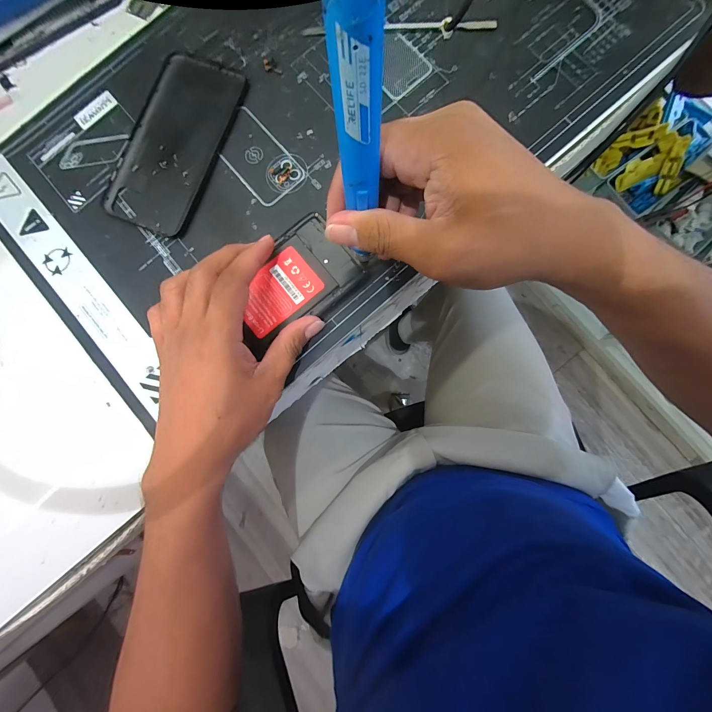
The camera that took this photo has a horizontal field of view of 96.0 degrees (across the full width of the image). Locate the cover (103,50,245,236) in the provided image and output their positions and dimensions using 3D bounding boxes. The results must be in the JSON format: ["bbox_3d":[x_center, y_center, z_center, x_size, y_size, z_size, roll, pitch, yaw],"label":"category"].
[{"bbox_3d":[-0.159,-0.186,0.281,0.079,0.007,0.156,22,86,5],"label":"cover"}]

